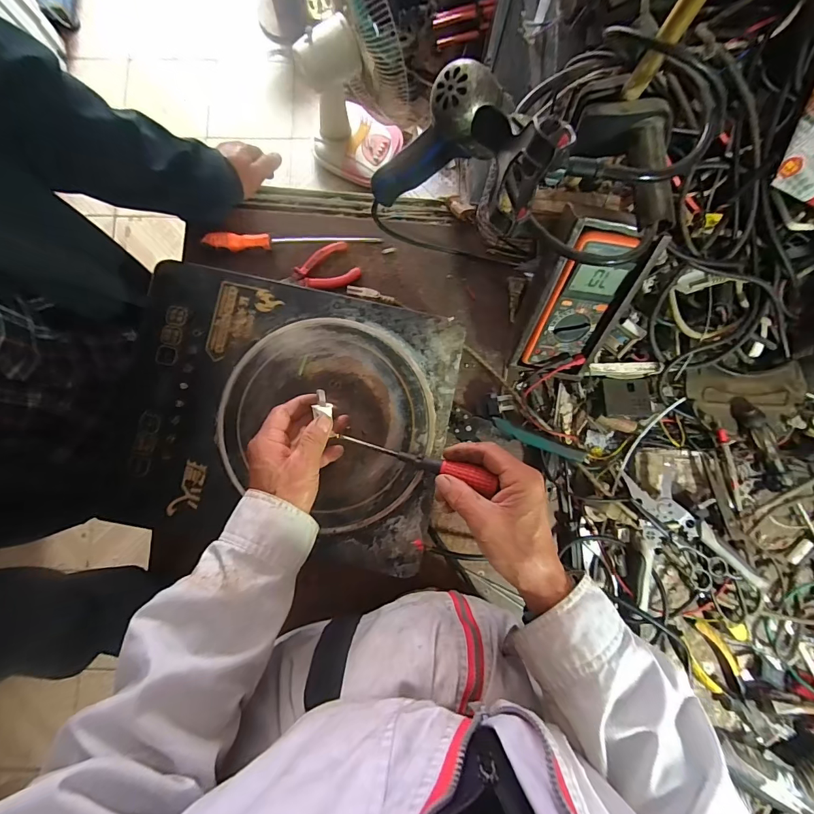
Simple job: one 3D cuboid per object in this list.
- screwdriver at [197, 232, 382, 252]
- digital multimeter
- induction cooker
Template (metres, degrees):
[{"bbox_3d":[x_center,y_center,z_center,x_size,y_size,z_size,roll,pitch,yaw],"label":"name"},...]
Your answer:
[{"bbox_3d":[-0.153,-0.229,0.564,0.233,0.018,0.024,-5,86,-13],"label":"screwdriver"},{"bbox_3d":[0.204,-0.117,0.481,0.074,0.172,0.025,19,45,4],"label":"digital multimeter"},{"bbox_3d":[-0.138,0.019,0.503,0.370,0.074,0.331,9,87,3],"label":"induction cooker"}]

